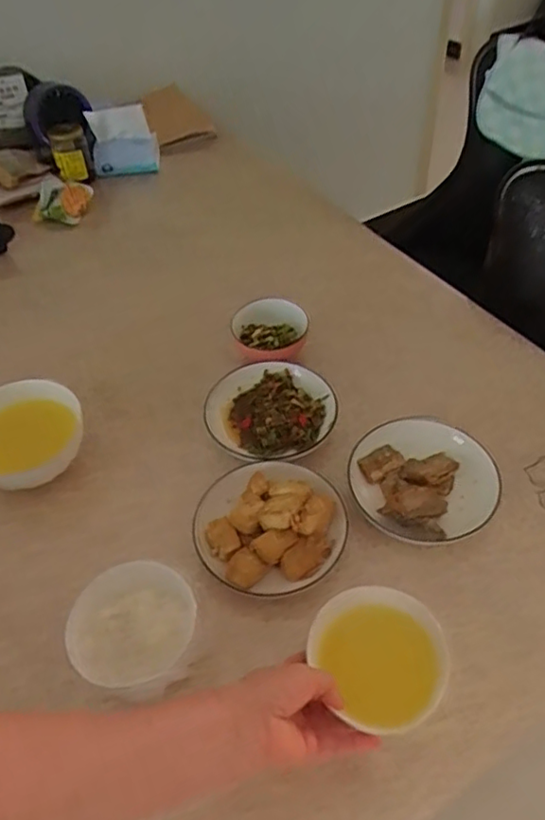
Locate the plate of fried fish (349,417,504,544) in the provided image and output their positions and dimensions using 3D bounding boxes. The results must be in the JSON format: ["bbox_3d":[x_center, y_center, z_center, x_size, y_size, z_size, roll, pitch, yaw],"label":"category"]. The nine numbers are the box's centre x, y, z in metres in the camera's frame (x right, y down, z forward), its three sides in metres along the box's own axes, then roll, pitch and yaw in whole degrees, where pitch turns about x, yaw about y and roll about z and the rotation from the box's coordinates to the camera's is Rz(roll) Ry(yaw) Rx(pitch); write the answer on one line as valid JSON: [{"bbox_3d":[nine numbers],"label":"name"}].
[{"bbox_3d":[0.184,0.082,0.749,0.175,0.047,0.176,12,50,14],"label":"plate of fried fish"}]

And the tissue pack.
[{"bbox_3d":[-0.311,-0.563,1.276,0.135,0.117,0.086,-14,49,-8],"label":"tissue pack"}]

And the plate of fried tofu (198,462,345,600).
[{"bbox_3d":[-0.001,0.127,0.711,0.171,0.059,0.159,-2,48,2],"label":"plate of fried tofu"}]

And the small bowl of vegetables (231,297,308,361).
[{"bbox_3d":[-0.003,-0.113,0.903,0.108,0.056,0.086,-5,48,0],"label":"small bowl of vegetables"}]

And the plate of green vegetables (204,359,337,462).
[{"bbox_3d":[0.001,0.001,0.839,0.169,0.034,0.163,-2,48,2],"label":"plate of green vegetables"}]

